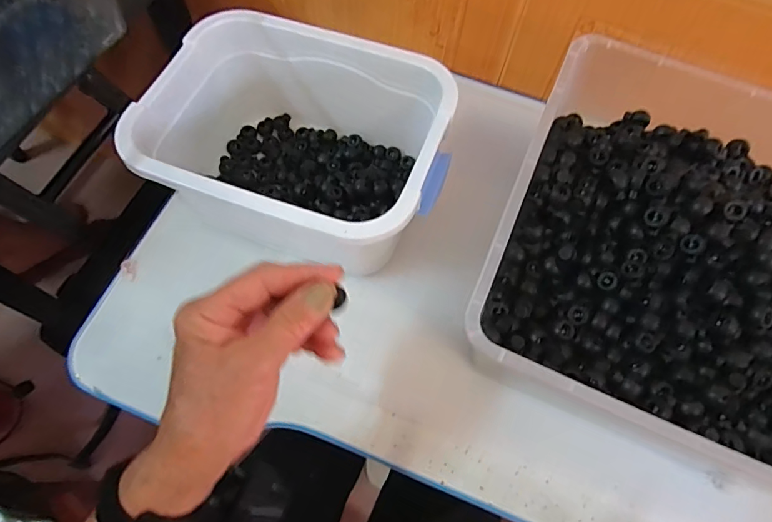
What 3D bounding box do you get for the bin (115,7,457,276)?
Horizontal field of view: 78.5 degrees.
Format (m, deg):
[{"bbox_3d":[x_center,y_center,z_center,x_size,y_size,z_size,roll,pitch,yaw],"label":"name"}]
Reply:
[{"bbox_3d":[-0.076,-0.101,0.441,0.258,0.130,0.196,19,66,6],"label":"bin"}]

